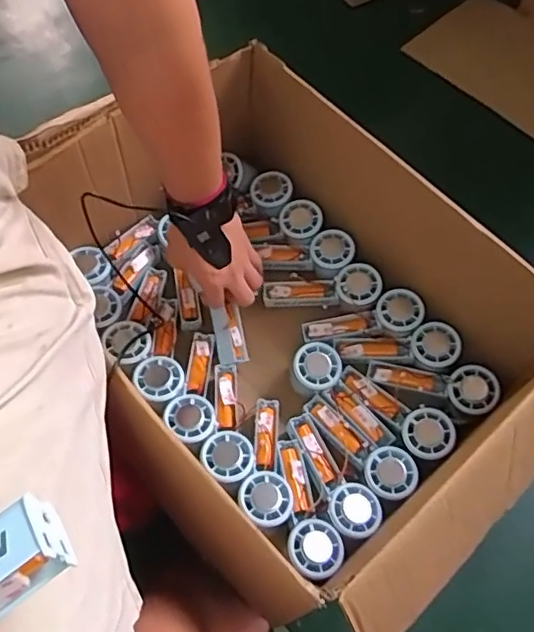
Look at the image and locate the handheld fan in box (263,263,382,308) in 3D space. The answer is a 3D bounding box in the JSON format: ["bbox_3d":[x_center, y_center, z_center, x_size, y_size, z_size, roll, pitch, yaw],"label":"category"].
[{"bbox_3d":[0.070,-0.034,0.737,0.149,0.023,0.054,-8,62,15],"label":"handheld fan in box"}]

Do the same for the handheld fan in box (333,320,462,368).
[{"bbox_3d":[0.161,0.039,0.708,0.151,0.028,0.052,-5,62,16],"label":"handheld fan in box"}]

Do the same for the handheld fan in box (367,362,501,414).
[{"bbox_3d":[0.197,0.078,0.686,0.151,0.026,0.053,8,61,23],"label":"handheld fan in box"}]

